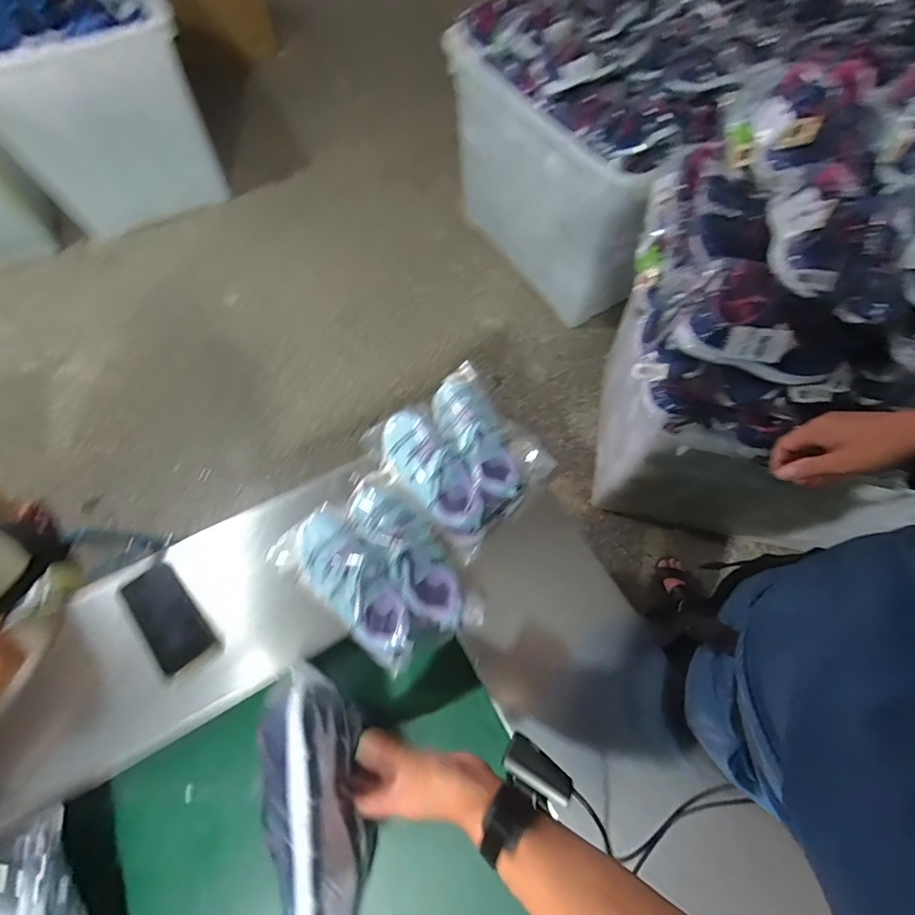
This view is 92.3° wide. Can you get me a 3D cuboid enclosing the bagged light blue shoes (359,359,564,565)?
[{"bbox_3d":[0.004,-0.007,0.700,0.223,0.074,0.259,-33,69,-15],"label":"bagged light blue shoes"}]

